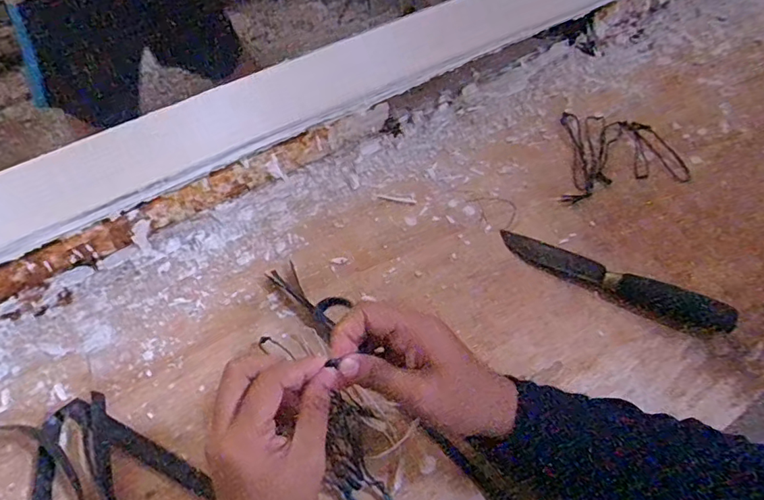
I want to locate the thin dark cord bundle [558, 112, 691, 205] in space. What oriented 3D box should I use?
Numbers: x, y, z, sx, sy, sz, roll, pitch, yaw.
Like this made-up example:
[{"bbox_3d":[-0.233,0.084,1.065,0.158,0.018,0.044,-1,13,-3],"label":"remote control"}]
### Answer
[{"bbox_3d":[0.283,-0.104,0.607,0.142,0.006,0.148,8,53,8],"label":"thin dark cord bundle"}]

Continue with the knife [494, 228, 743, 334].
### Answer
[{"bbox_3d":[0.218,0.027,0.500,0.215,0.019,0.032,25,57,20],"label":"knife"}]

